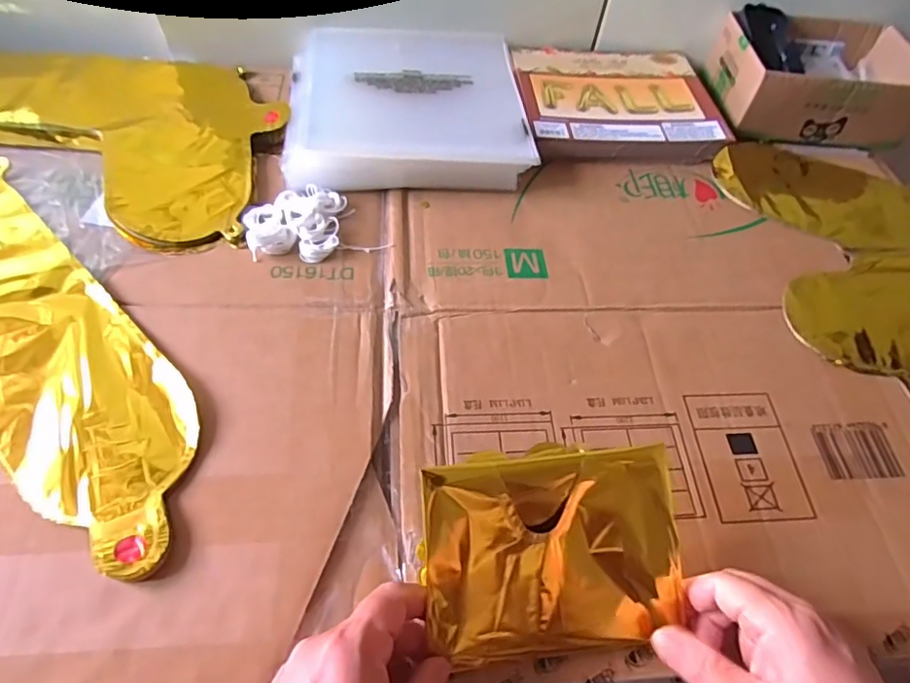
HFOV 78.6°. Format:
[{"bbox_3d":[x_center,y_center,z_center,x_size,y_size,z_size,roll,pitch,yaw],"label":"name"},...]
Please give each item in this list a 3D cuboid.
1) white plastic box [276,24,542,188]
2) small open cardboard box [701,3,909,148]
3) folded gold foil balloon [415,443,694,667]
[{"bbox_3d":[-0.047,-0.237,0.542,0.218,0.029,0.223,-3,58,-7],"label":"white plastic box"},{"bbox_3d":[0.374,-0.283,0.587,0.188,0.067,0.149,9,57,1],"label":"small open cardboard box"},{"bbox_3d":[0.053,0.114,0.300,0.137,0.014,0.112,-6,91,-10],"label":"folded gold foil balloon"}]

